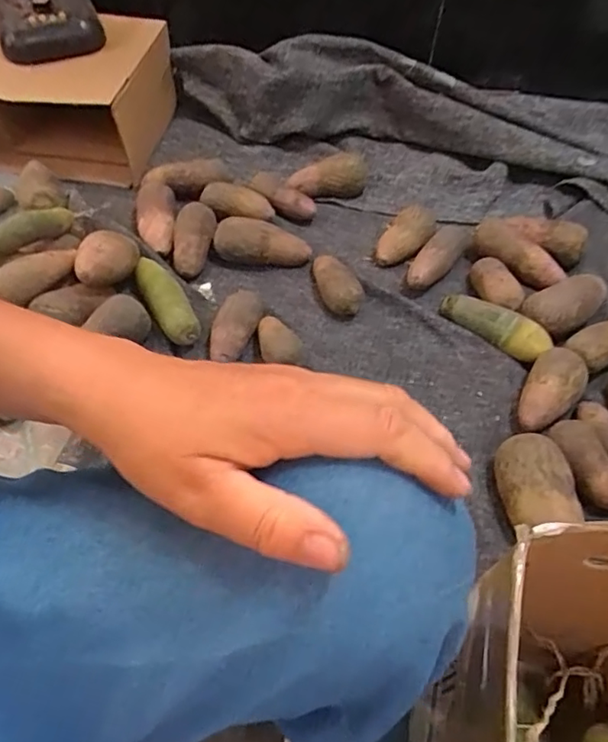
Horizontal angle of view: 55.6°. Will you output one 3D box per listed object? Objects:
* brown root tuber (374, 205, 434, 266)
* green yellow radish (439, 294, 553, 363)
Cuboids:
[{"bbox_3d":[0.188,-0.251,1.046,0.083,0.054,0.144,21,53,13],"label":"brown root tuber"},{"bbox_3d":[0.303,-0.074,0.921,0.178,0.051,0.054,38,58,23],"label":"green yellow radish"}]

